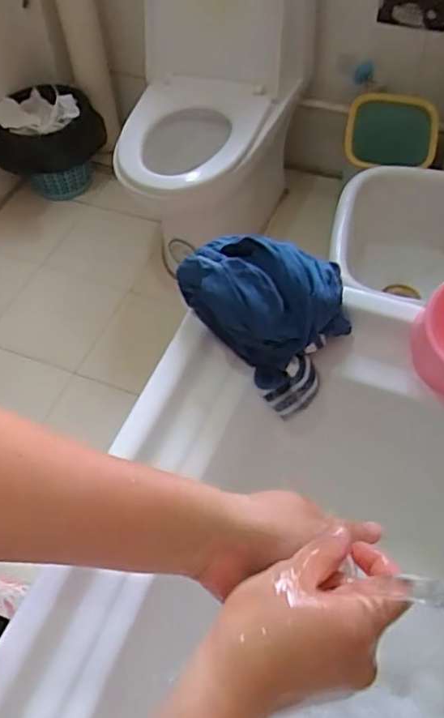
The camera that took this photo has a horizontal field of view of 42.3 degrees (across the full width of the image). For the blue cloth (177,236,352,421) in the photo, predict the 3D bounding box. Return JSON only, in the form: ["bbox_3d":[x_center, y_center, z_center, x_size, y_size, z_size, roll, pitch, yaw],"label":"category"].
[{"bbox_3d":[0.040,-0.048,0.554,0.150,0.123,0.108,28,60,21],"label":"blue cloth"}]

